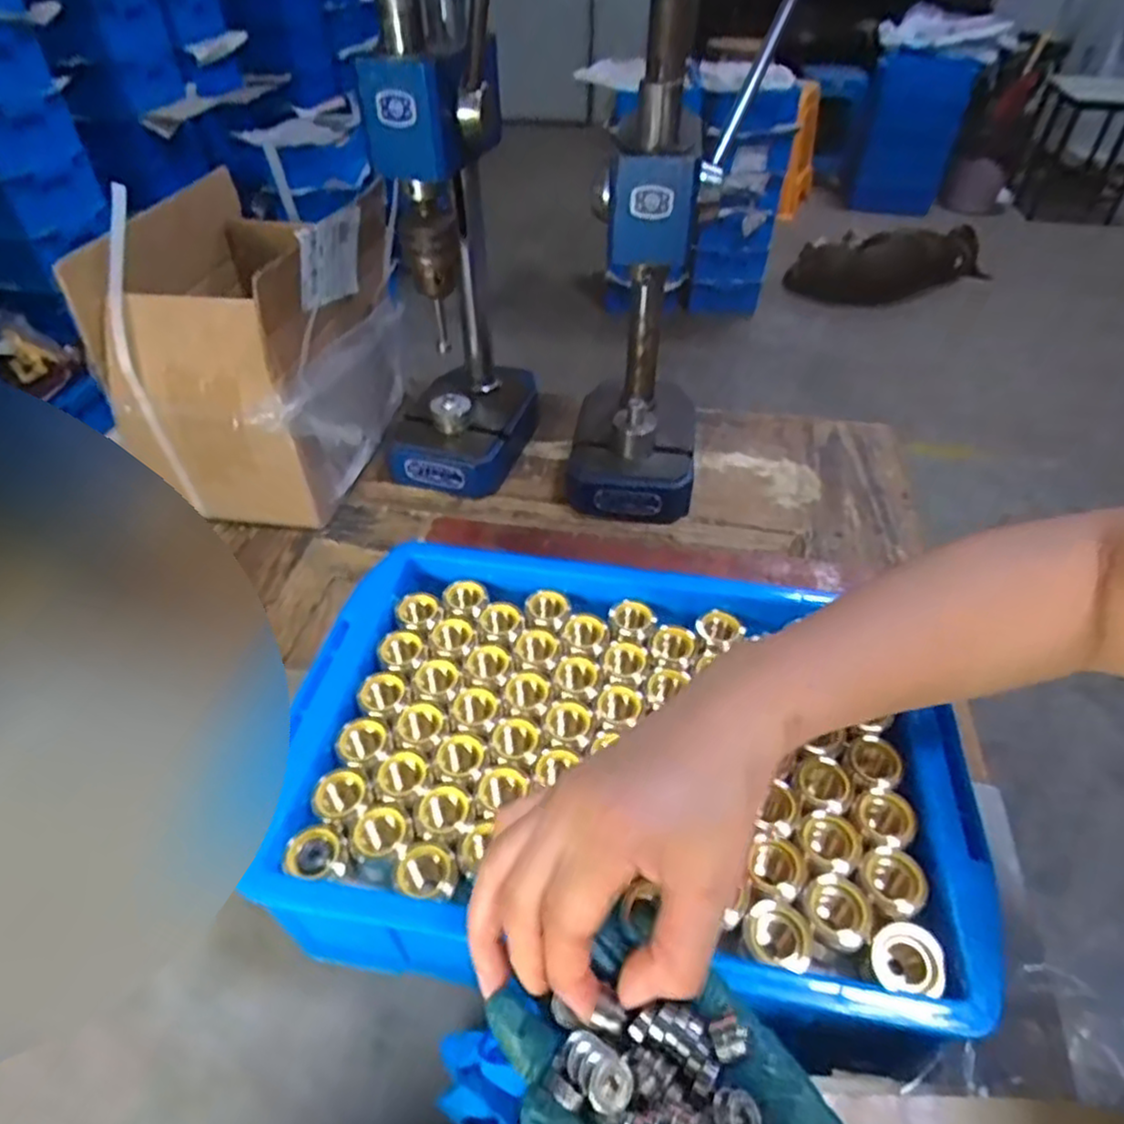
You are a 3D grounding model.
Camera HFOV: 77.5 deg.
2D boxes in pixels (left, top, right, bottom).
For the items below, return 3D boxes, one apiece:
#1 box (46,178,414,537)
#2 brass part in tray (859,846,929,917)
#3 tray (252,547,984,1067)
[{"bbox_3d":[-0.288,-0.207,0.706,0.187,0.245,0.258,6,45,6],"label":"box"},{"bbox_3d":[0.162,0.156,0.343,0.028,0.010,0.030,0,44,0],"label":"brass part in tray"},{"bbox_3d":[0.030,0.110,0.401,0.357,0.059,0.252,7,45,7],"label":"tray"}]

